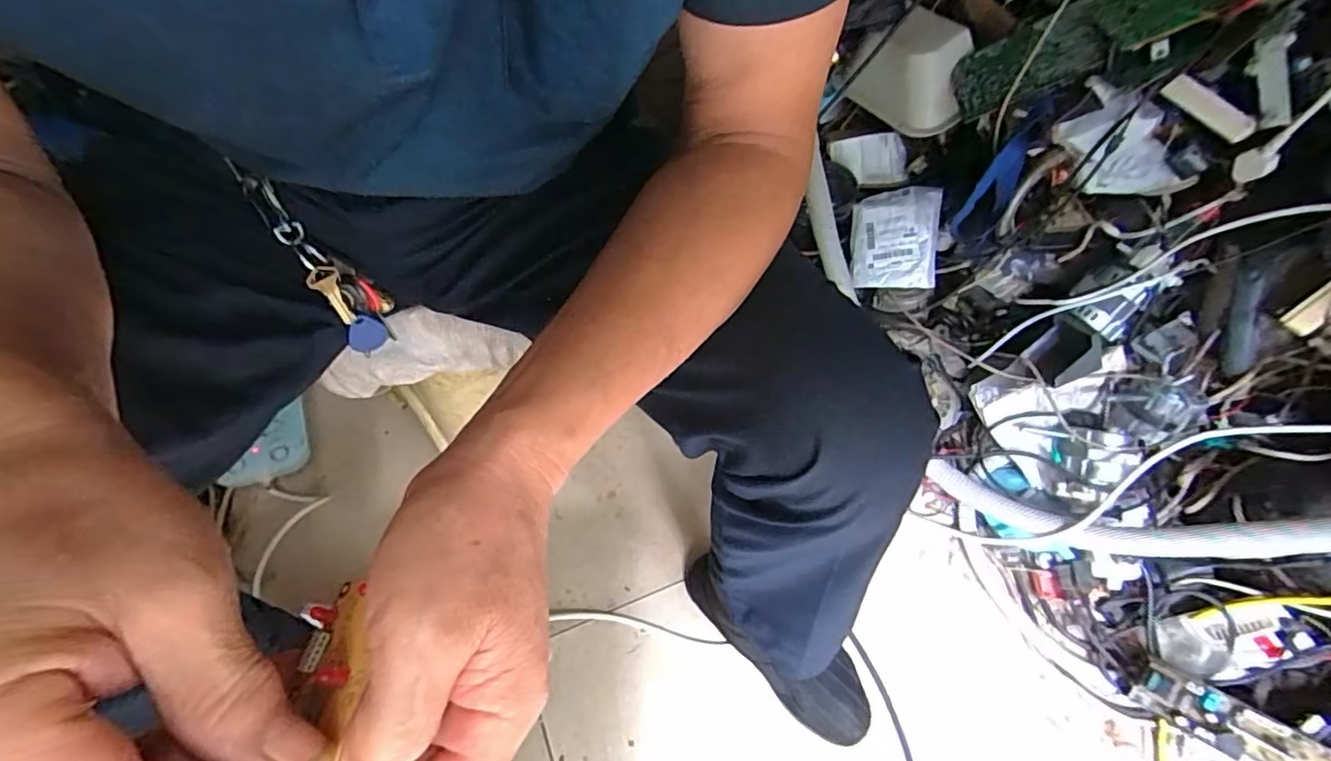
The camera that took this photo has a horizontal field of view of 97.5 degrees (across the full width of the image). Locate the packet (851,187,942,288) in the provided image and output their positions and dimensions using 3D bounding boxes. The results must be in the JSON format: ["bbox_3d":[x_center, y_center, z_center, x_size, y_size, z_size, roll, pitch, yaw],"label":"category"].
[{"bbox_3d":[0.346,-0.216,0.887,0.121,0.017,0.147,5,89,30],"label":"packet"}]

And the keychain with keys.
[{"bbox_3d":[-0.256,-0.087,0.437,0.022,0.158,0.043,19,56,42],"label":"keychain with keys"}]

